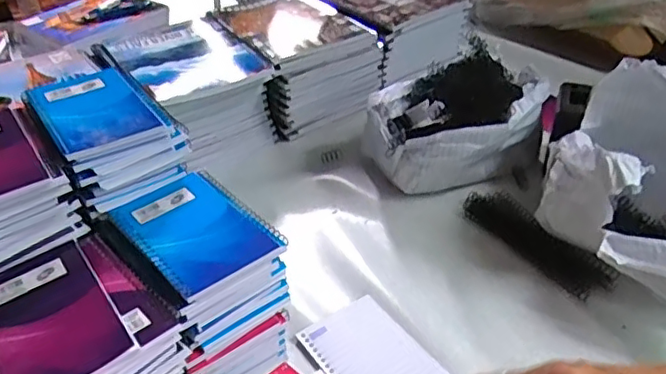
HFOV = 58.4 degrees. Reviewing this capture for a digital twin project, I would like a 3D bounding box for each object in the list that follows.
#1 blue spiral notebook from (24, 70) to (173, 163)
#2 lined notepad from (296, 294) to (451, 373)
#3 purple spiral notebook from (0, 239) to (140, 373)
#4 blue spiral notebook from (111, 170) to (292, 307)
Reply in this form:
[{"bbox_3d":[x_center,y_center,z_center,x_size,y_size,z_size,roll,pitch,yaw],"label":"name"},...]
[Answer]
[{"bbox_3d":[-0.204,-0.064,0.509,0.080,0.016,0.114,-24,42,-29],"label":"blue spiral notebook"},{"bbox_3d":[0.042,0.148,0.486,0.080,0.006,0.141,-23,41,-25],"label":"lined notepad"},{"bbox_3d":[-0.195,0.086,0.403,0.082,0.013,0.140,-24,41,-28],"label":"purple spiral notebook"},{"bbox_3d":[-0.108,0.032,0.473,0.090,0.011,0.127,-28,43,-32],"label":"blue spiral notebook"}]

